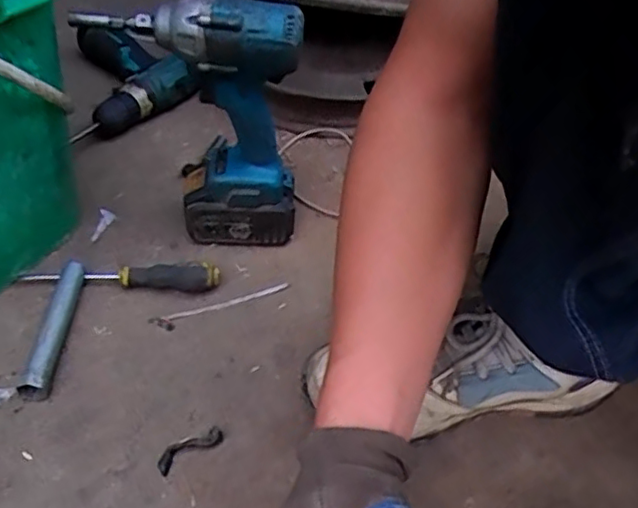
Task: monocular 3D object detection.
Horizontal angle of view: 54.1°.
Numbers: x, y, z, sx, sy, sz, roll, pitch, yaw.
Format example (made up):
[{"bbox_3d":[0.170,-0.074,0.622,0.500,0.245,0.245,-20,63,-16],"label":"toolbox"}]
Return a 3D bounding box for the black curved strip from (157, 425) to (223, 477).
[{"bbox_3d":[-0.103,0.155,0.500,0.055,0.009,0.018,-24,53,-25],"label":"black curved strip"}]

